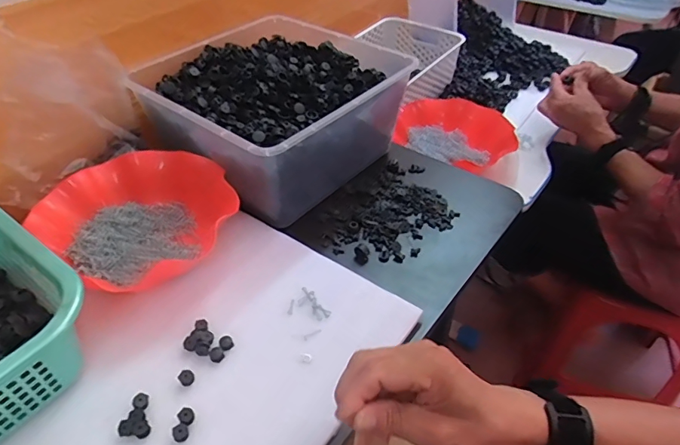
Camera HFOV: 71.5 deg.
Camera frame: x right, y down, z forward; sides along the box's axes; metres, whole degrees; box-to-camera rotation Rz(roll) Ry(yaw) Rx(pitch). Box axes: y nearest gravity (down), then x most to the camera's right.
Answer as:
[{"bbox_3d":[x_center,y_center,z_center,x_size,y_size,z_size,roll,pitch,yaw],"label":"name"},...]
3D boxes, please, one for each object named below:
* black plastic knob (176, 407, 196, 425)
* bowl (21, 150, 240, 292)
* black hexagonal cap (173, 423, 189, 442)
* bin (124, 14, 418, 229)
[{"bbox_3d":[-0.135,0.170,0.415,0.013,0.009,0.014,0,43,0],"label":"black plastic knob"},{"bbox_3d":[-0.235,-0.011,0.568,0.178,0.056,0.193,0,43,0],"label":"bowl"},{"bbox_3d":[-0.136,0.181,0.406,0.013,0.010,0.011,-32,51,-29],"label":"black hexagonal cap"},{"bbox_3d":[-0.093,-0.161,0.680,0.288,0.132,0.292,31,51,29],"label":"bin"}]

